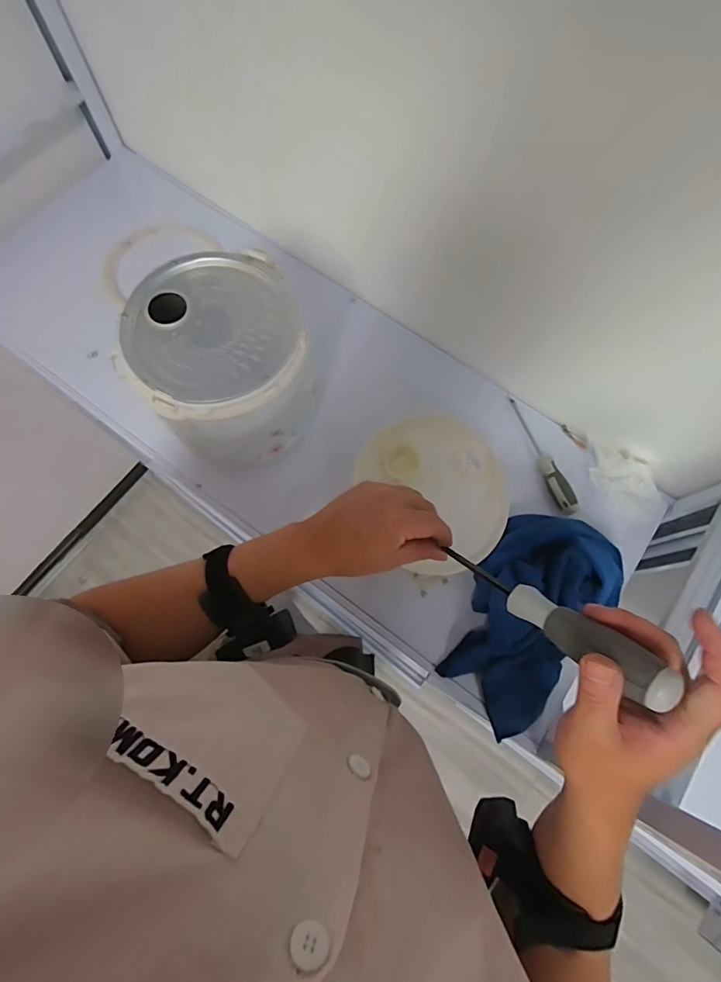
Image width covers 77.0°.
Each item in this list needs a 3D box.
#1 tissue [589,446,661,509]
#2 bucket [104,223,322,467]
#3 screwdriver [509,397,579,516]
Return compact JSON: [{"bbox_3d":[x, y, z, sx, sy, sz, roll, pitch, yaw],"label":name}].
[{"bbox_3d":[0.373,-0.017,0.640,0.062,0.035,0.117,-37,78,-12],"label":"tissue"},{"bbox_3d":[-0.159,-0.145,0.553,0.174,0.172,0.186,-21,75,-8],"label":"bucket"},{"bbox_3d":[0.263,-0.055,0.654,0.026,0.023,0.189,-18,75,-7],"label":"screwdriver"}]

